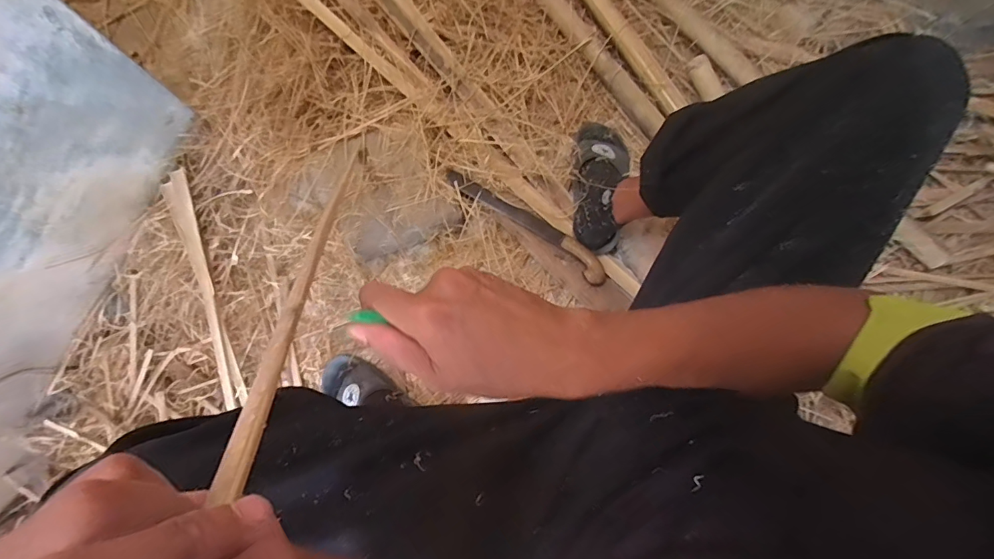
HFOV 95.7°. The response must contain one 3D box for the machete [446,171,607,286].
[{"bbox_3d":[0.053,-0.096,0.774,0.315,0.036,0.048,36,80,8],"label":"machete"}]

